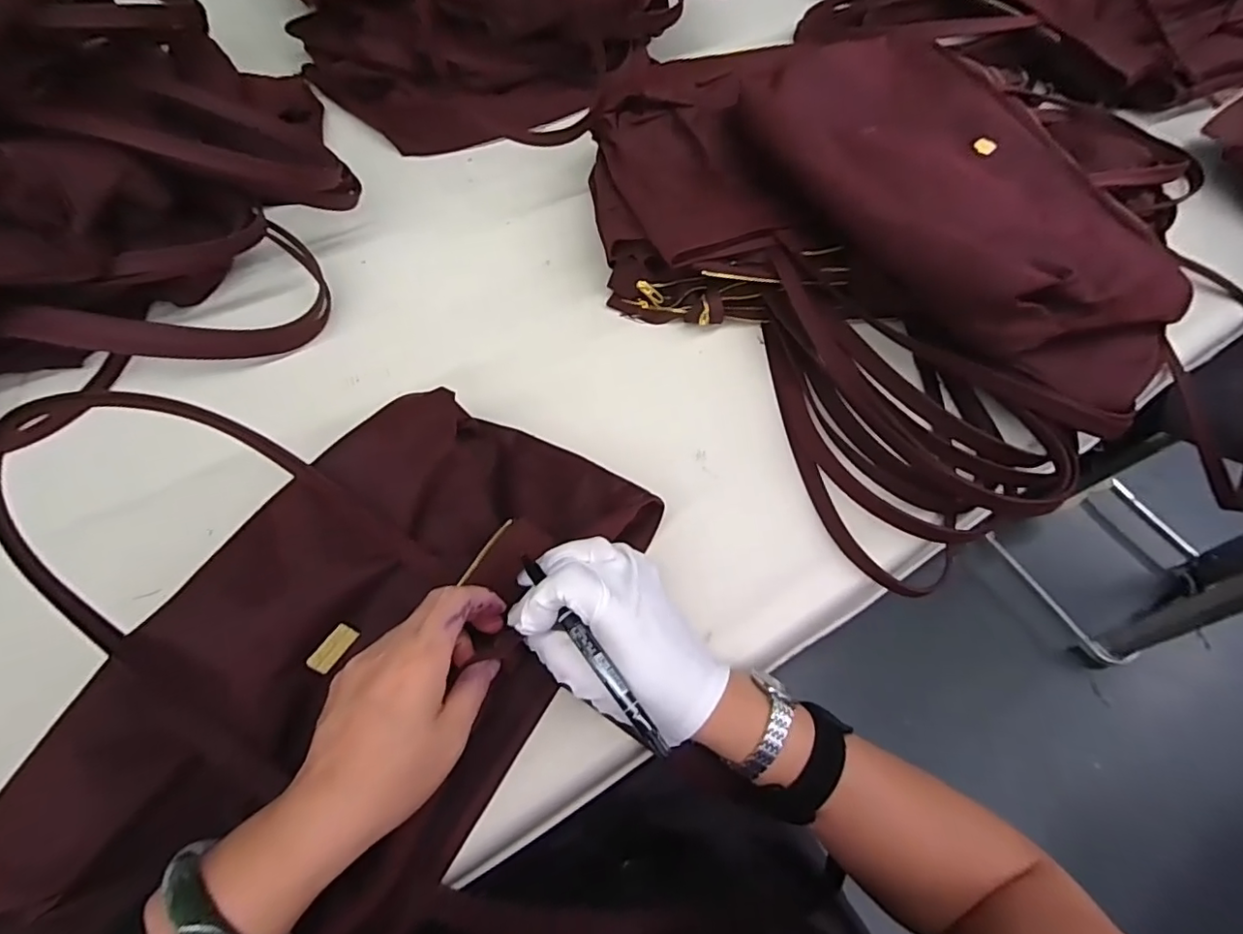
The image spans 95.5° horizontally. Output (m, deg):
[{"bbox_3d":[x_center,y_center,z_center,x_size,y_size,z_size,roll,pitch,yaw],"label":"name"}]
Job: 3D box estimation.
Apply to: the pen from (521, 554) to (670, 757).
[{"bbox_3d":[-0.018,0.100,0.314,0.008,0.008,0.132,-33,69,-19],"label":"pen"}]

